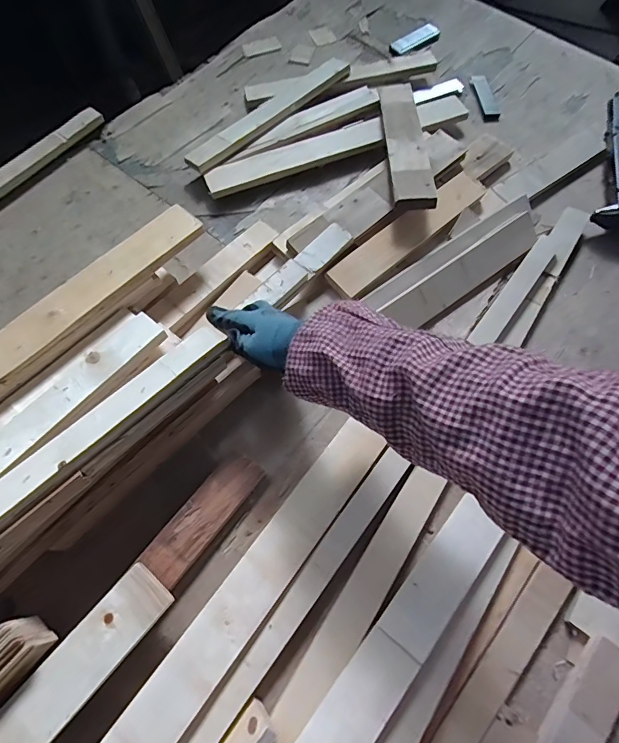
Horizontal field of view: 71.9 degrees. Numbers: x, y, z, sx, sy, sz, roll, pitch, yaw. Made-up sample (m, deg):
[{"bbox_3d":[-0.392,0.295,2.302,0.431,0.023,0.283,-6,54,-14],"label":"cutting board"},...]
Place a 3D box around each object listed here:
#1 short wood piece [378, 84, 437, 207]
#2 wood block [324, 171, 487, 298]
[{"bbox_3d":[0.143,-0.352,0.642,0.055,0.018,0.316,-5,56,9],"label":"short wood piece"},{"bbox_3d":[0.140,-0.197,0.593,0.286,0.030,0.050,-39,72,-16],"label":"wood block"}]

